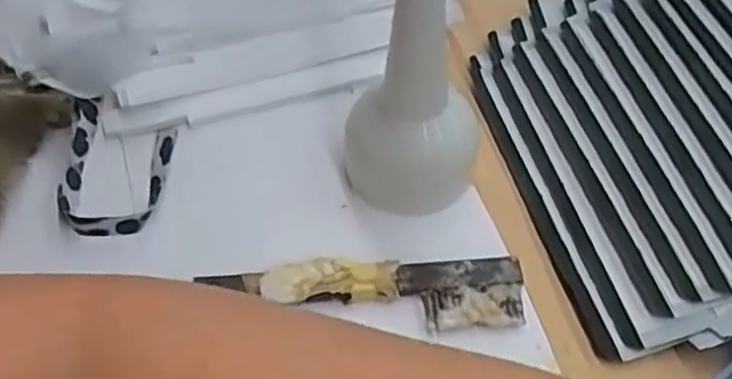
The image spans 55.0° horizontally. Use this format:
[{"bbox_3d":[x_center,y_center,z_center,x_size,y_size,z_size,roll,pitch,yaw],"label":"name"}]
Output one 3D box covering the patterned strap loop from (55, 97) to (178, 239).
[{"bbox_3d":[-0.169,-0.016,0.480,0.073,0.019,0.121,-8,55,-4],"label":"patterned strap loop"}]

